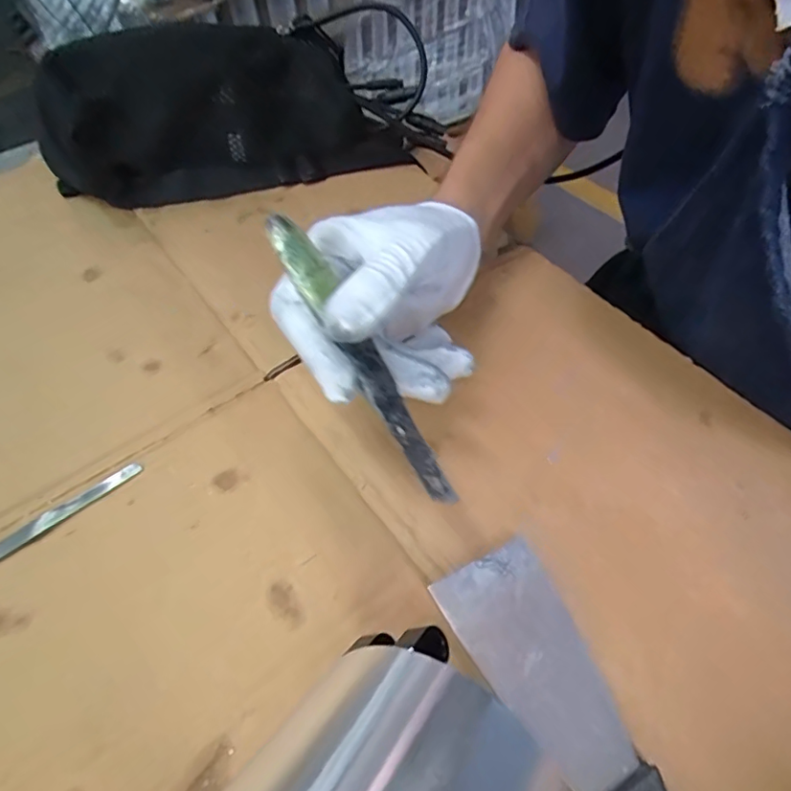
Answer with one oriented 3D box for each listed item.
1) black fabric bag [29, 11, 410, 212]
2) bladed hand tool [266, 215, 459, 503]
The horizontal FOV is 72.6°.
[{"bbox_3d":[-0.123,-0.209,0.391,0.249,0.095,0.072,-12,55,-8],"label":"black fabric bag"},{"bbox_3d":[-0.013,-0.016,0.221,0.016,0.012,0.136,-31,90,-20],"label":"bladed hand tool"}]

